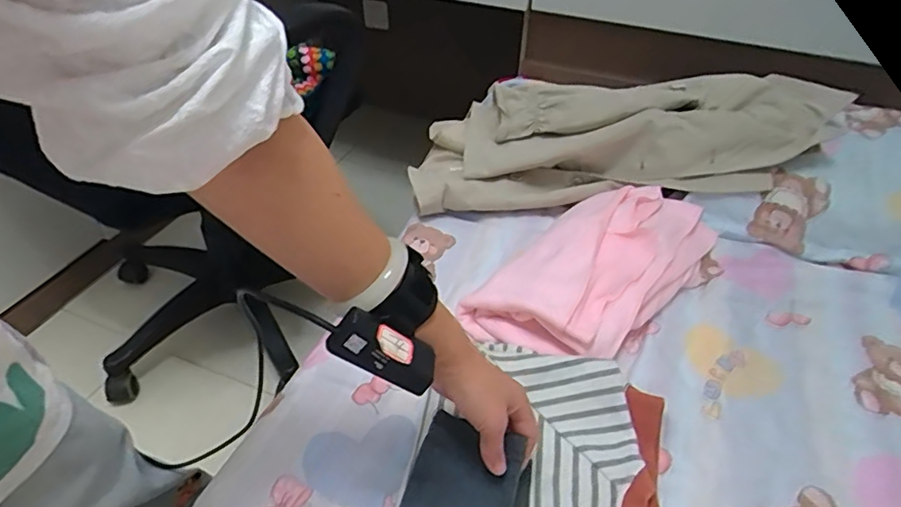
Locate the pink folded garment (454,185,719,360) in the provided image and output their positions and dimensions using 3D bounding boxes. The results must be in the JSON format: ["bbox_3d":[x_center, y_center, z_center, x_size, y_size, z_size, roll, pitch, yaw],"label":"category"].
[{"bbox_3d":[0.184,0.011,0.718,0.190,0.059,0.378,34,49,31],"label":"pink folded garment"}]

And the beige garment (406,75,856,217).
[{"bbox_3d":[0.270,-0.195,0.888,0.673,0.101,0.287,-4,41,-9],"label":"beige garment"}]

